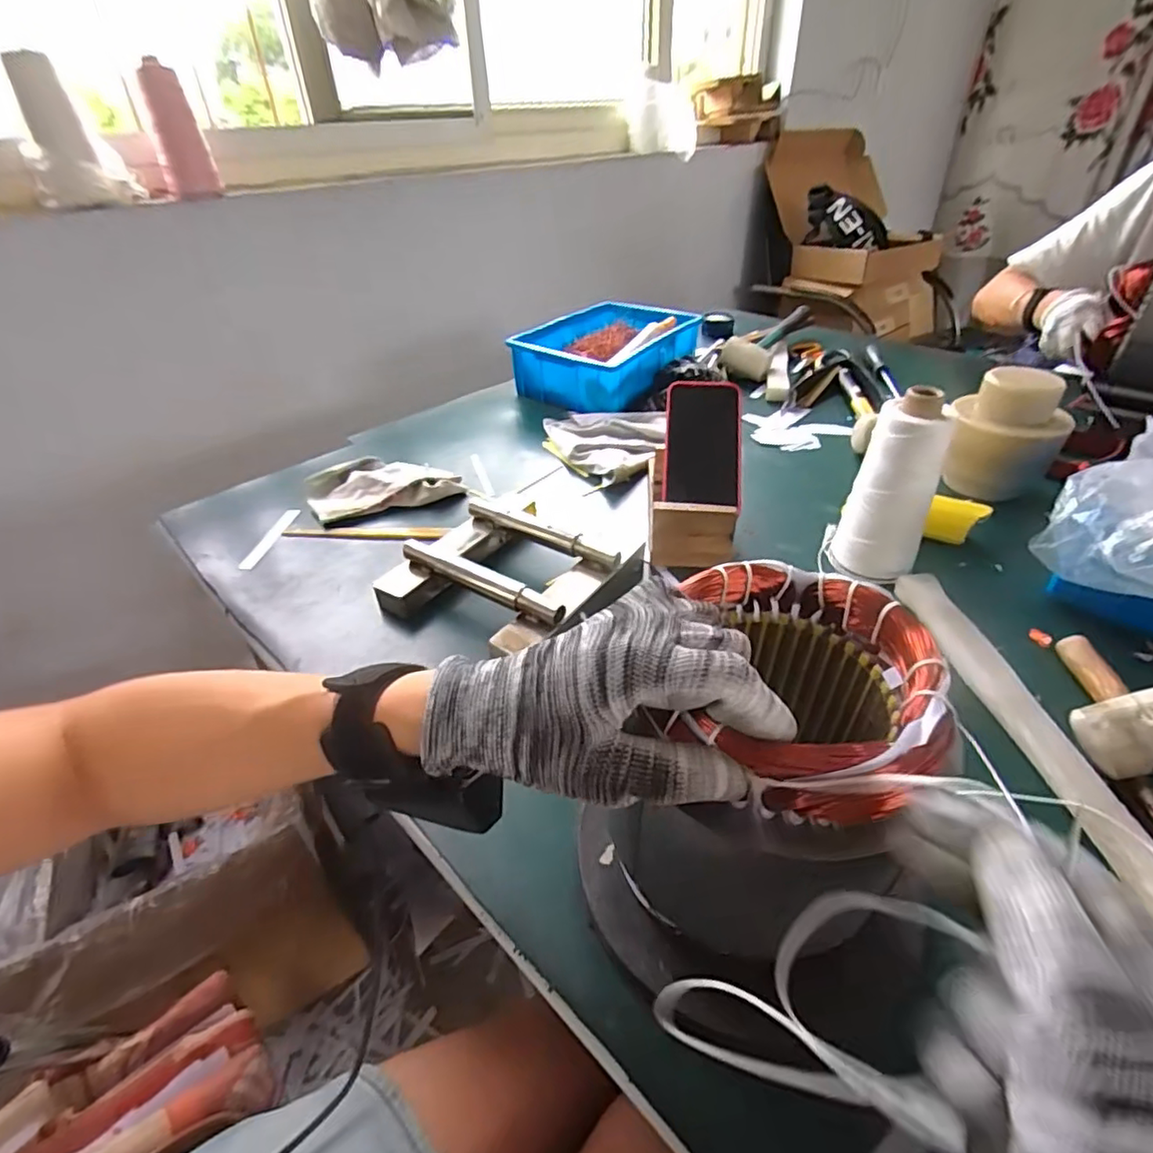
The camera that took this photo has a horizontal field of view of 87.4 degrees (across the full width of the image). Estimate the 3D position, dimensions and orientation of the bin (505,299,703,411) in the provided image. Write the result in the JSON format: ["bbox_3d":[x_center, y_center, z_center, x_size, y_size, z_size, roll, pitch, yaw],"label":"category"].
[{"bbox_3d":[0.049,-0.352,0.964,0.201,0.088,0.278,20,44,27],"label":"bin"}]

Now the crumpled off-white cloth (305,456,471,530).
[{"bbox_3d":[-0.227,-0.109,0.712,0.165,0.027,0.095,-17,40,-17],"label":"crumpled off-white cloth"}]

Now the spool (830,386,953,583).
[{"bbox_3d":[0.284,-0.076,0.540,0.060,0.165,0.063,-2,38,2],"label":"spool"}]

